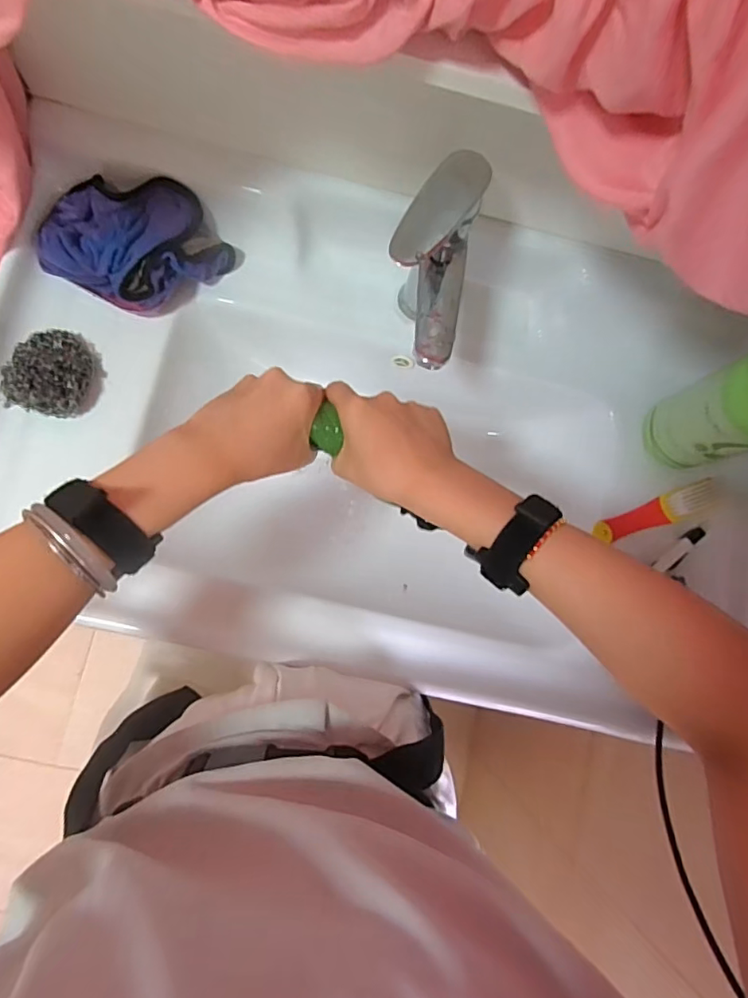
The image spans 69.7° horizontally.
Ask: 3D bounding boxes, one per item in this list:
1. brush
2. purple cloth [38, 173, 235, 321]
[{"bbox_3d":[0.297,0.016,0.560,0.129,0.018,0.031,-21,84,-6],"label":"brush"},{"bbox_3d":[-0.232,-0.250,0.534,0.166,0.055,0.109,2,82,-3],"label":"purple cloth"}]

